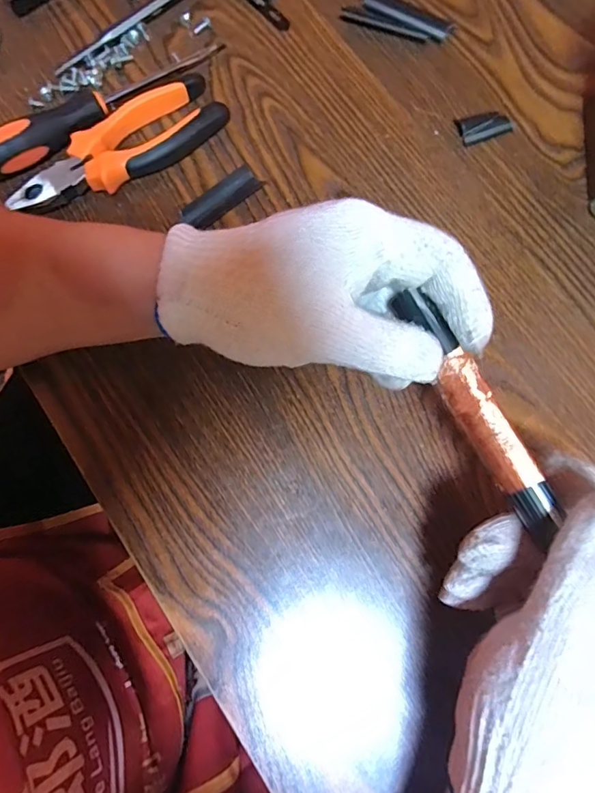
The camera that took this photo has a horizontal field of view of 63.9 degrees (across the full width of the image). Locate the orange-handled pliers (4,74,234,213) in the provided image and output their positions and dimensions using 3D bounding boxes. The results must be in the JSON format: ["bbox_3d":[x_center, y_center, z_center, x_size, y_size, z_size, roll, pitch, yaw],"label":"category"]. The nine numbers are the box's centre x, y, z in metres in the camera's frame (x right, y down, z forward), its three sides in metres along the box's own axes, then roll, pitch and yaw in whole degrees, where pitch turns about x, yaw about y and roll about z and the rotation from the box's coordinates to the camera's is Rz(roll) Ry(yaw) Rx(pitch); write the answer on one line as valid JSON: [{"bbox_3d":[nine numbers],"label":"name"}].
[{"bbox_3d":[-0.121,-0.172,0.329,0.147,0.019,0.045,-29,81,-4],"label":"orange-handled pliers"}]

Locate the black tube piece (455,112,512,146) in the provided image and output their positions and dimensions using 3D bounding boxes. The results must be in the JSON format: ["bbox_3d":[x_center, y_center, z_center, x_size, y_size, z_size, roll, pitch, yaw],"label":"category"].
[{"bbox_3d":[0.133,-0.192,0.339,0.037,0.008,0.019,-16,80,-2],"label":"black tube piece"}]

